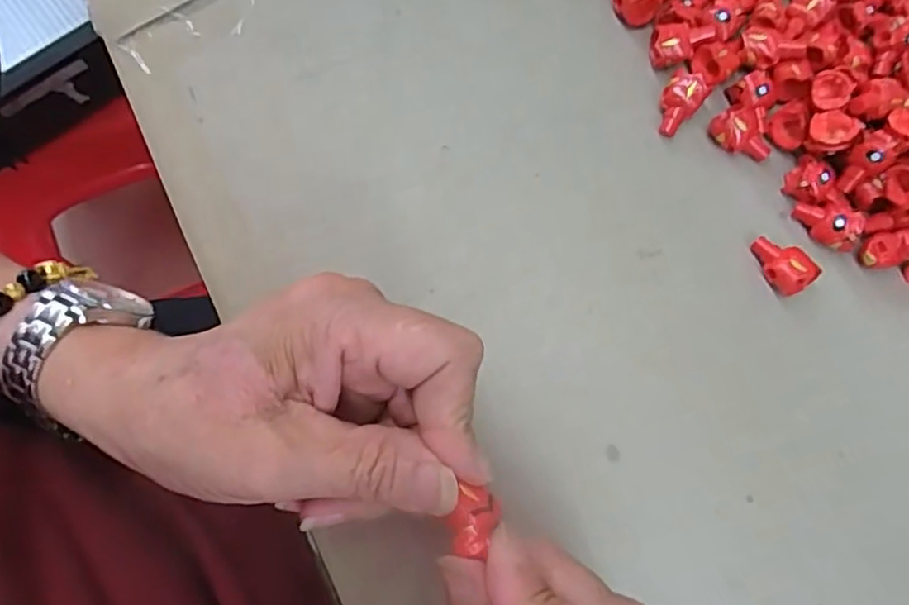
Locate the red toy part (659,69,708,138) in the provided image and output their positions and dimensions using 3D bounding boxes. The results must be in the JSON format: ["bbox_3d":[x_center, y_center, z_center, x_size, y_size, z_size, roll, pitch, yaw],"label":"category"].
[{"bbox_3d":[0.094,-0.083,0.276,0.016,0.015,0.023,34,79,8],"label":"red toy part"}]

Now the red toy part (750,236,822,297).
[{"bbox_3d":[0.131,-0.016,0.262,0.015,0.014,0.025,-30,78,-7],"label":"red toy part"}]

